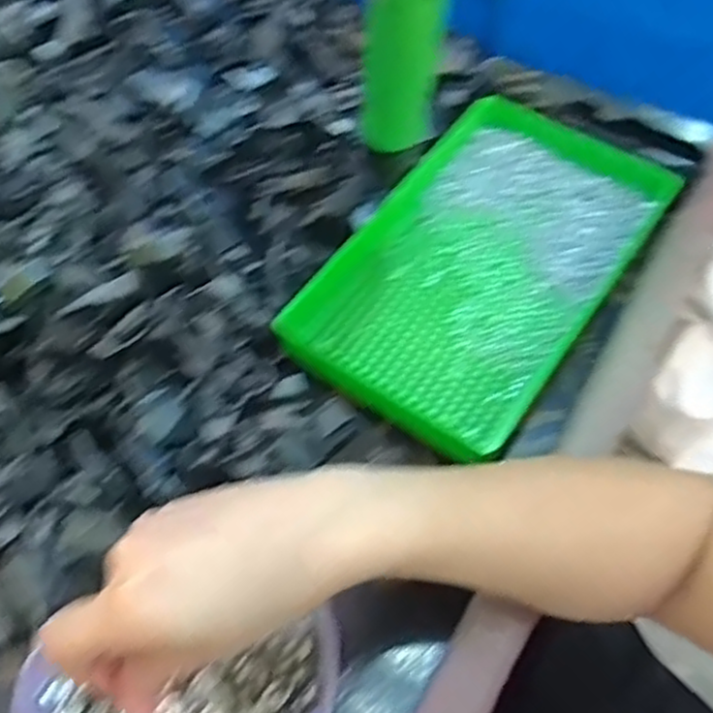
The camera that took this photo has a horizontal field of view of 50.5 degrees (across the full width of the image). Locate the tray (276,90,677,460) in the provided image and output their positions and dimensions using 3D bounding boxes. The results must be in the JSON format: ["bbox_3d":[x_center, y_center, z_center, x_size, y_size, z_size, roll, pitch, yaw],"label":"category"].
[{"bbox_3d":[0.077,-0.063,0.493,0.160,0.032,0.255,32,63,18],"label":"tray"}]

